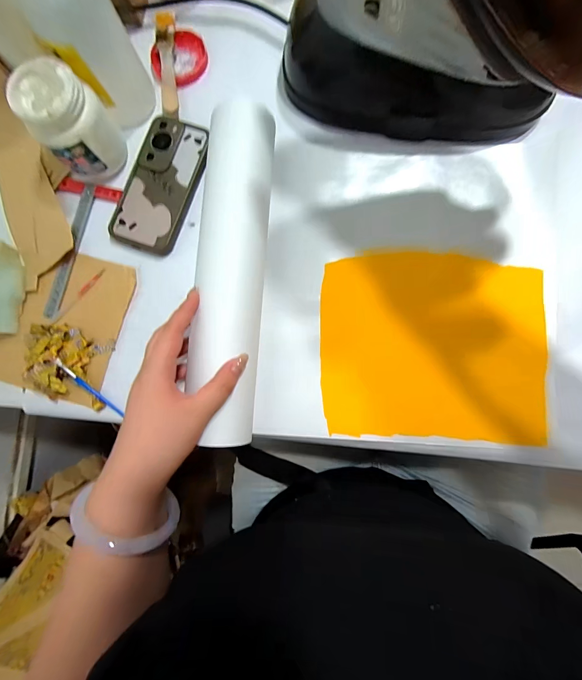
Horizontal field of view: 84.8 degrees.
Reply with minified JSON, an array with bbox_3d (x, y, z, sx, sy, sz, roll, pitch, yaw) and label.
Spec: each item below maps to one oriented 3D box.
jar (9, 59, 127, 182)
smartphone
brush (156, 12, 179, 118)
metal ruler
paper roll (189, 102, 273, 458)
[{"bbox_3d":[-0.239,-0.239,0.348,0.074,0.088,0.077,0,84,2],"label":"jar"},{"bbox_3d":[-0.155,-0.186,0.384,0.079,0.010,0.162,18,85,4],"label":"smartphone"},{"bbox_3d":[-0.152,-0.346,0.396,0.023,0.012,0.149,-8,84,2],"label":"brush"},{"bbox_3d":[-0.267,-0.108,0.386,0.017,0.007,0.167,13,85,4],"label":"metal ruler"},{"bbox_3d":[-0.061,-0.068,0.322,0.063,0.054,0.333,3,90,3],"label":"paper roll"}]

